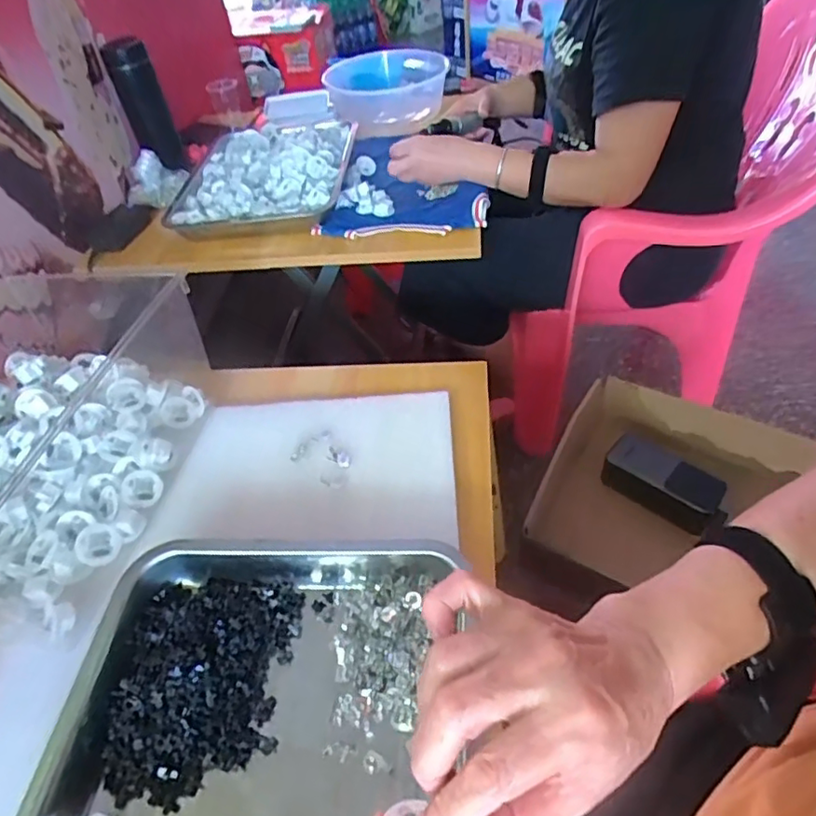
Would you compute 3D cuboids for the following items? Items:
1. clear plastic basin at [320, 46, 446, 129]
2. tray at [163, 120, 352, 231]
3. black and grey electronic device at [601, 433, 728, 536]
[{"bbox_3d":[-0.043,-0.676,1.192,0.245,0.082,0.299,-5,44,2],"label":"clear plastic basin"},{"bbox_3d":[-0.256,-0.417,0.989,0.300,0.059,0.344,-2,44,5],"label":"tray"},{"bbox_3d":[0.332,0.096,0.749,0.147,0.061,0.062,25,52,29],"label":"black and grey electronic device"}]

